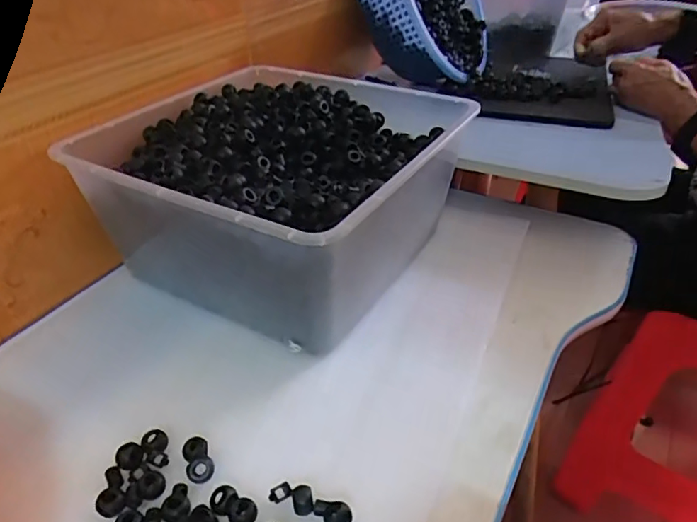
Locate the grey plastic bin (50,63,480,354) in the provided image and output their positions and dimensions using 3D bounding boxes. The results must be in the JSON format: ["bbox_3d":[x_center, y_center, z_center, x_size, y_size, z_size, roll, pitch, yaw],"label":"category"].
[{"bbox_3d":[-0.059,-0.077,0.546,0.298,0.138,0.318,18,40,25],"label":"grey plastic bin"}]

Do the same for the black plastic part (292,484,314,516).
[{"bbox_3d":[-0.029,0.152,0.341,0.013,0.008,0.017,-9,36,-10],"label":"black plastic part"}]

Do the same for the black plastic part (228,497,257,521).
[{"bbox_3d":[-0.065,0.158,0.335,0.017,0.004,0.017,-1,36,1],"label":"black plastic part"}]

